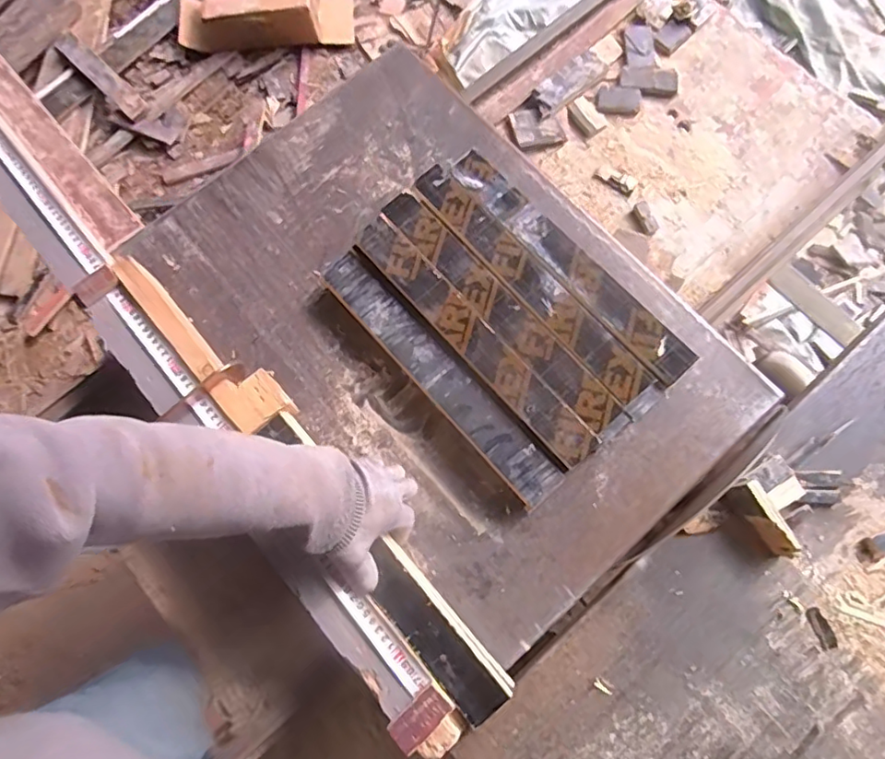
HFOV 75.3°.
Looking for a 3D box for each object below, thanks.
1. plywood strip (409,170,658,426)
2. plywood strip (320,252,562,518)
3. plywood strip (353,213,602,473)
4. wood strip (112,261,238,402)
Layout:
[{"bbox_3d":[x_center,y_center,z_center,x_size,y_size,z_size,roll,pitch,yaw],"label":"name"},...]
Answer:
[{"bbox_3d":[0.102,-0.110,0.682,0.053,0.019,0.387,-40,79,-8],"label":"plywood strip"},{"bbox_3d":[-0.008,-0.008,0.668,0.052,0.015,0.366,-41,80,-8],"label":"plywood strip"},{"bbox_3d":[0.032,-0.048,0.665,0.052,0.019,0.366,-41,80,-8],"label":"plywood strip"},{"bbox_3d":[-0.311,-0.063,0.663,0.033,0.013,0.215,-40,79,-8],"label":"wood strip"}]

